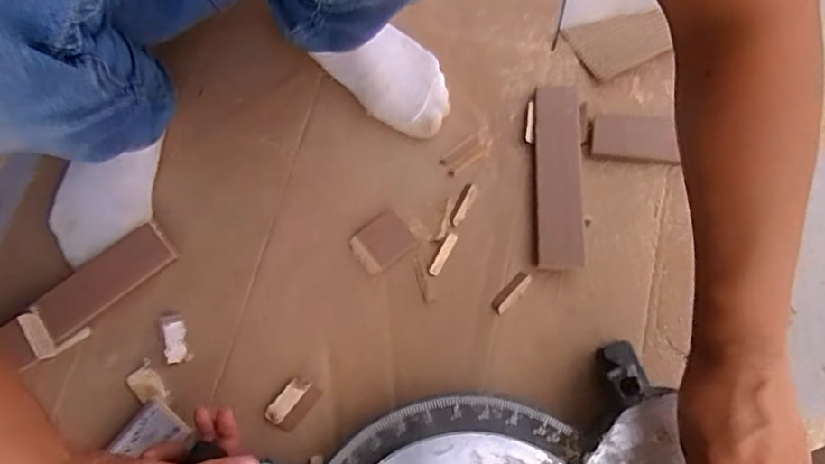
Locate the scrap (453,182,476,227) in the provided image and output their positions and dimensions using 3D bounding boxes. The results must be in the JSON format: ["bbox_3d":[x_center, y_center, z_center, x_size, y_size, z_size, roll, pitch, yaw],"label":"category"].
[{"bbox_3d":[0.056,-0.029,0.599,0.009,0.004,0.050,22,73,8],"label":"scrap"}]

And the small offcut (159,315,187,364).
[{"bbox_3d":[-0.247,0.109,0.572,0.024,0.015,0.053,-12,71,-4],"label":"small offcut"}]

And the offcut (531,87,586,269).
[{"bbox_3d":[0.158,-0.065,0.608,0.049,0.021,0.212,2,71,1],"label":"offcut"}]

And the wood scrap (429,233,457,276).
[{"bbox_3d":[0.032,0.023,0.579,0.009,0.004,0.051,28,74,10],"label":"wood scrap"}]

